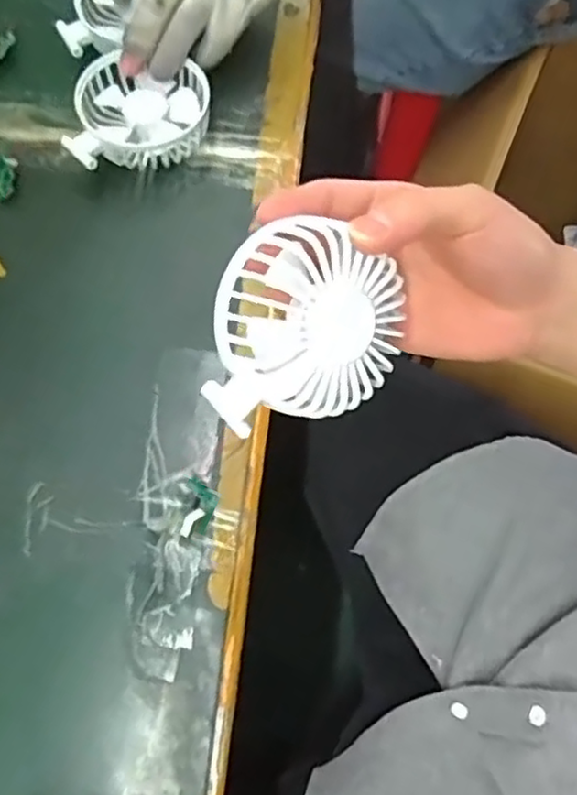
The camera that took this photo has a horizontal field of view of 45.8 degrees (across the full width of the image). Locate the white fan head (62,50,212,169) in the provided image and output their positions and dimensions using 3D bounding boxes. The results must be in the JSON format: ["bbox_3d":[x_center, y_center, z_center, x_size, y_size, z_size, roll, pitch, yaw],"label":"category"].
[{"bbox_3d":[-0.103,-0.192,0.480,0.088,0.034,0.086,11,73,1],"label":"white fan head"}]

